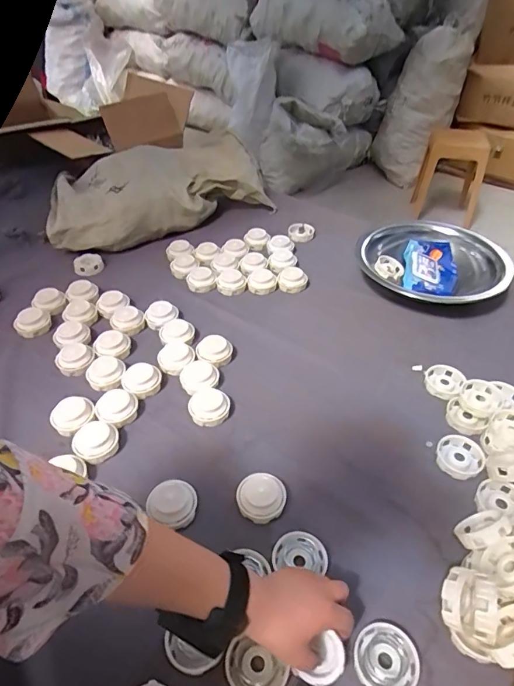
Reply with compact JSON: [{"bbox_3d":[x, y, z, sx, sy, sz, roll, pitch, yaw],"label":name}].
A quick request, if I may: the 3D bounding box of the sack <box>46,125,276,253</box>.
[{"bbox_3d":[-0.246,-0.377,1.116,0.522,0.149,0.292,-26,48,-22],"label":"sack"}]

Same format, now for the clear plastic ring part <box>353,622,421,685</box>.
[{"bbox_3d":[0.129,0.319,0.450,0.061,0.015,0.061,-2,44,2],"label":"clear plastic ring part"}]

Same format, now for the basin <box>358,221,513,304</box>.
[{"bbox_3d":[0.362,-0.157,0.926,0.279,0.081,0.279,-2,44,2],"label":"basin"}]

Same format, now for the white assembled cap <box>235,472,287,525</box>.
[{"bbox_3d":[0.006,0.198,0.574,0.062,0.031,0.057,-2,44,2],"label":"white assembled cap"}]

